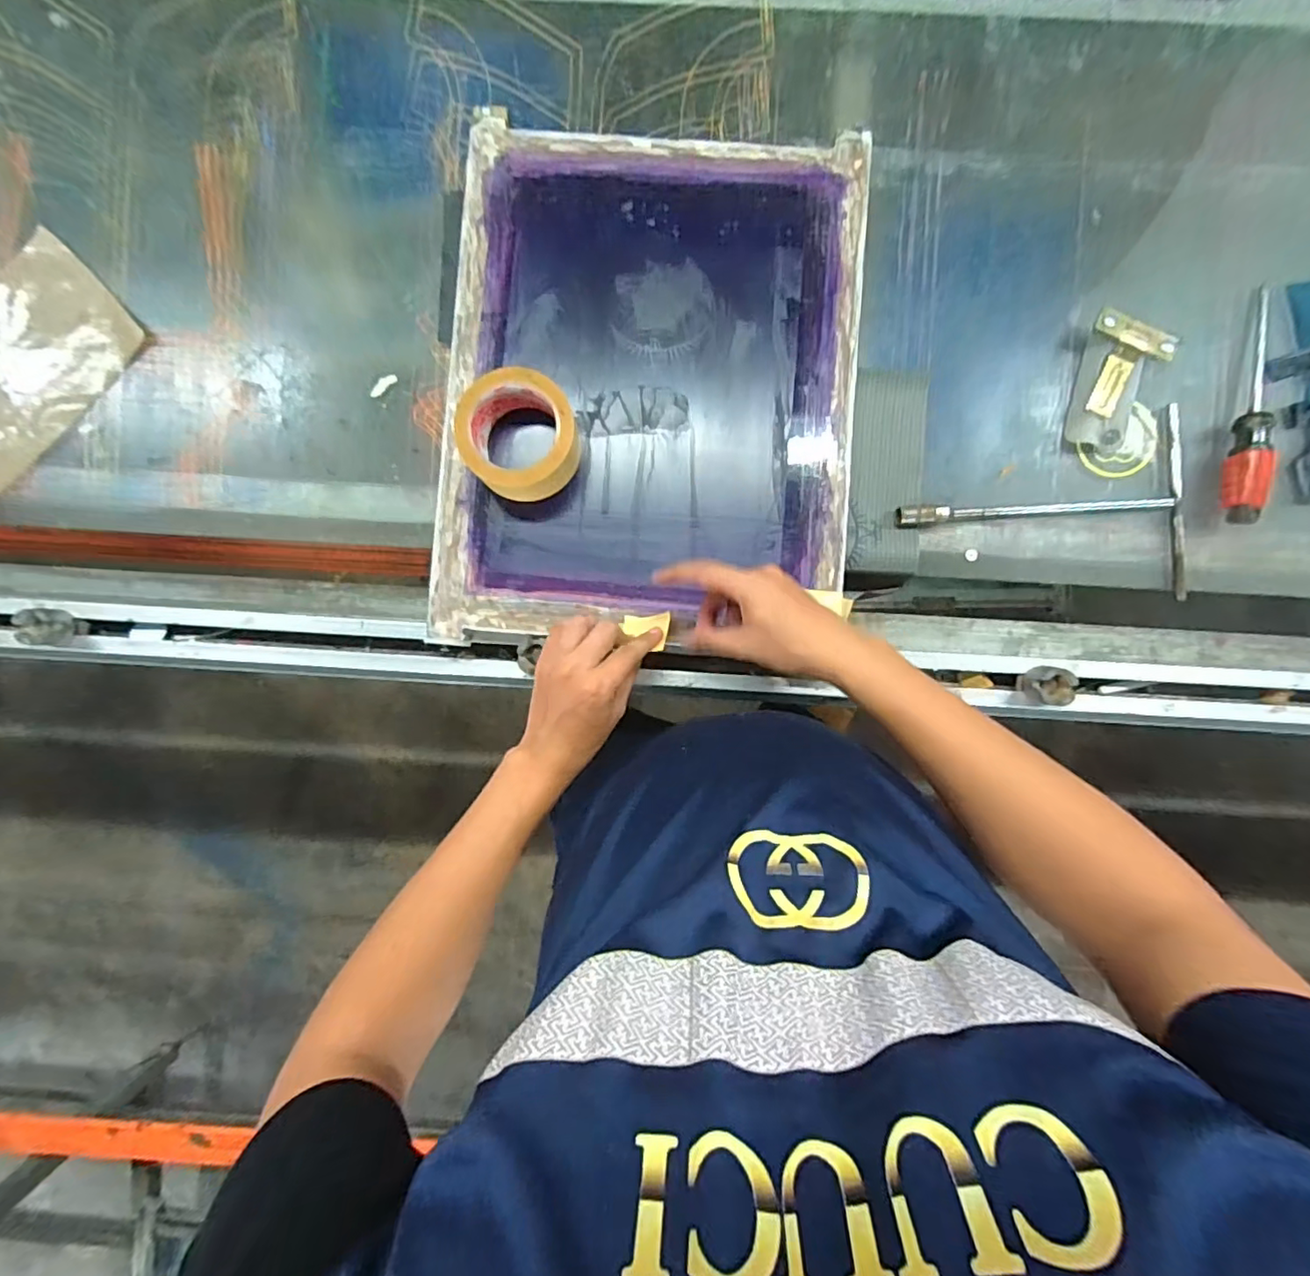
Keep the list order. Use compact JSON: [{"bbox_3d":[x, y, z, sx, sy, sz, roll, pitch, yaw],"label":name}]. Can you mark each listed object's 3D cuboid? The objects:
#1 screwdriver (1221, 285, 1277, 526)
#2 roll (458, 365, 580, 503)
[{"bbox_3d":[0.598,-0.231,0.569,0.028,0.029,0.237,12,89,0],"label":"screwdriver"},{"bbox_3d":[-0.124,-0.184,0.533,0.100,0.052,0.101,0,89,0],"label":"roll"}]

